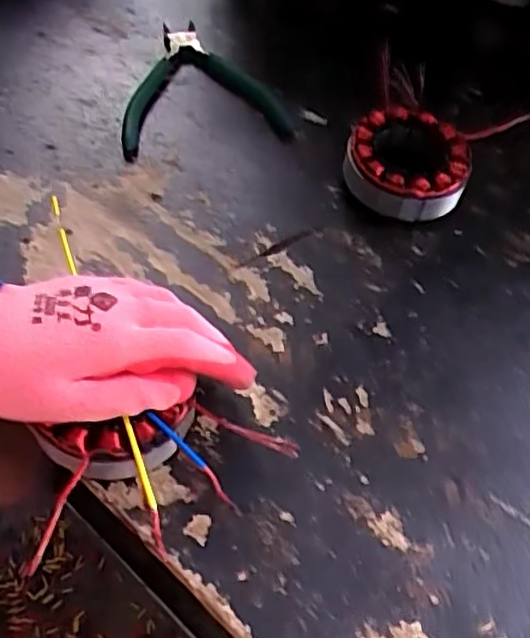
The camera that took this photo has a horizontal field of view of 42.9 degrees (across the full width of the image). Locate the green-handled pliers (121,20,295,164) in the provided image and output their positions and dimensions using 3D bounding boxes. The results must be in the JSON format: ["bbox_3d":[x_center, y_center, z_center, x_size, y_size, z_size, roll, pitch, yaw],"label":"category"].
[{"bbox_3d":[-0.066,-0.197,0.570,0.137,0.023,0.153,-15,61,-13],"label":"green-handled pliers"}]

